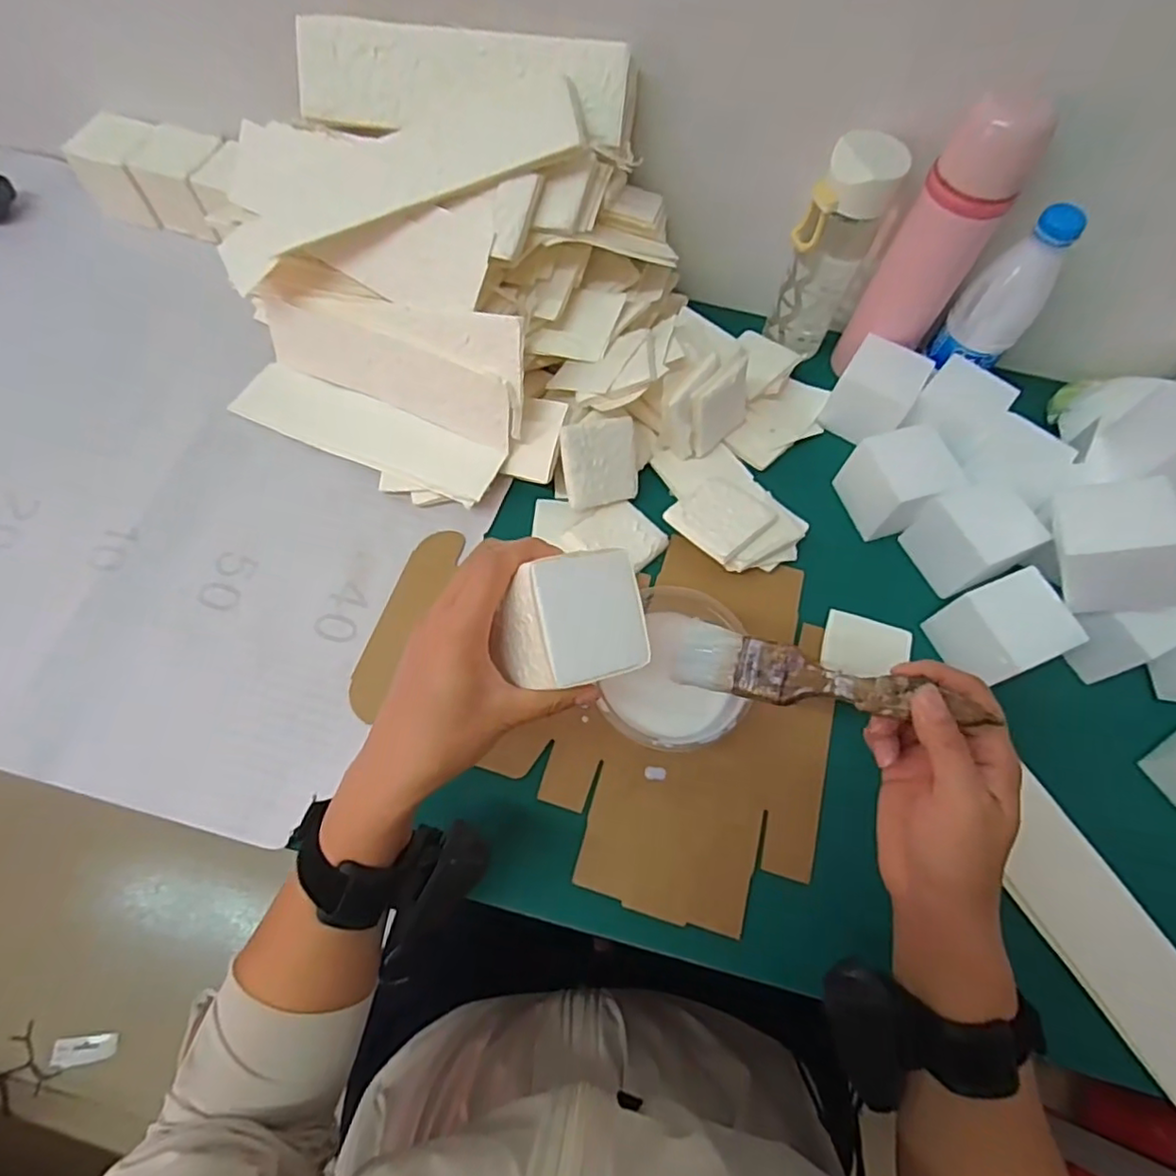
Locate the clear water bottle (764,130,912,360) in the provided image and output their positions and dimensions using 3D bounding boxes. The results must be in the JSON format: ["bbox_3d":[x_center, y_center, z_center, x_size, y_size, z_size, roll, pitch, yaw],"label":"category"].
[{"bbox_3d":[0.211,-0.292,0.550,0.059,0.175,0.054,35,70,12],"label":"clear water bottle"}]

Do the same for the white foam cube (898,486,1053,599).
[{"bbox_3d":[0.317,-0.040,0.516,0.071,0.060,0.074,-21,69,-11],"label":"white foam cube"}]

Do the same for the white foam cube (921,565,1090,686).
[{"bbox_3d":[0.319,0.032,0.485,0.069,0.057,0.066,-21,69,-11],"label":"white foam cube"}]

